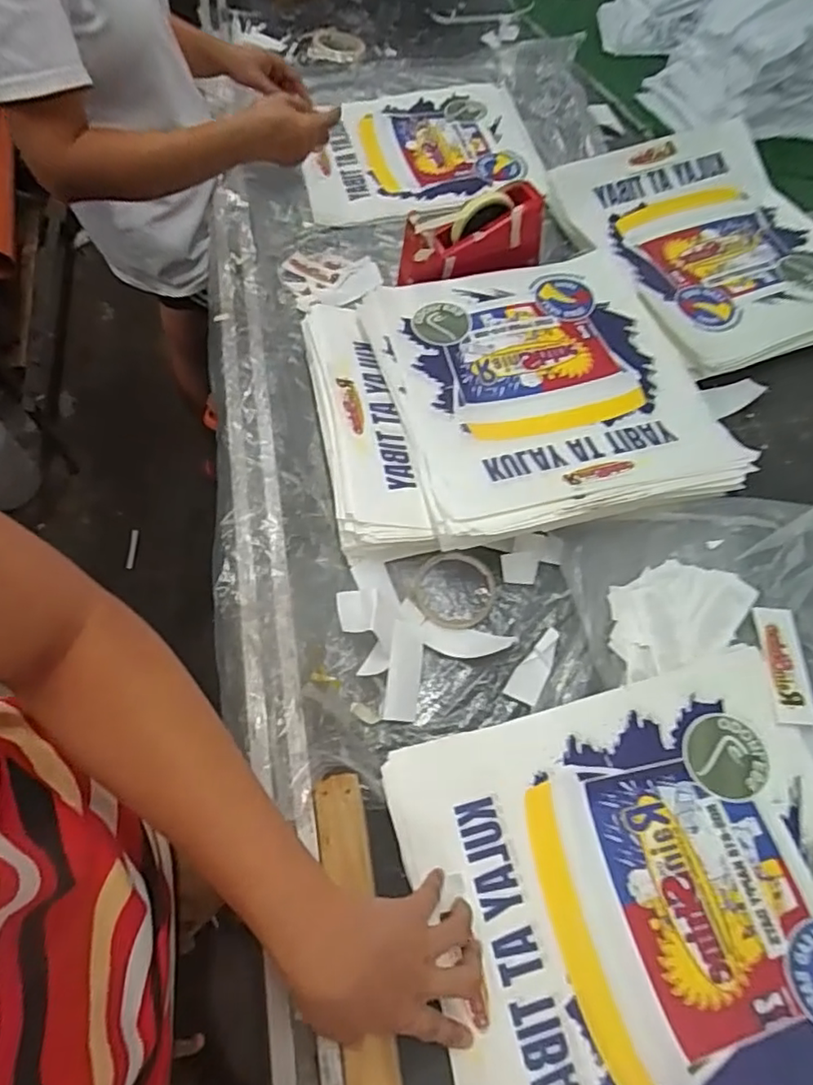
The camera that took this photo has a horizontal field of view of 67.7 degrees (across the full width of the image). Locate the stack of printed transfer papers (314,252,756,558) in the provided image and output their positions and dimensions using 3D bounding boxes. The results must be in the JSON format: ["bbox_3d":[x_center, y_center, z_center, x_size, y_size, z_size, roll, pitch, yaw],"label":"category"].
[{"bbox_3d":[0.117,-0.185,0.713,0.444,0.067,0.402,-10,62,-6],"label":"stack of printed transfer papers"}]

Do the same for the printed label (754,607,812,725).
[{"bbox_3d":[0.364,0.117,0.581,0.041,0.007,0.112,3,63,6],"label":"printed label"}]

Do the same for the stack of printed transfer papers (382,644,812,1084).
[{"bbox_3d":[0.207,0.293,0.486,0.378,0.030,0.342,-11,65,-8],"label":"stack of printed transfer papers"}]

